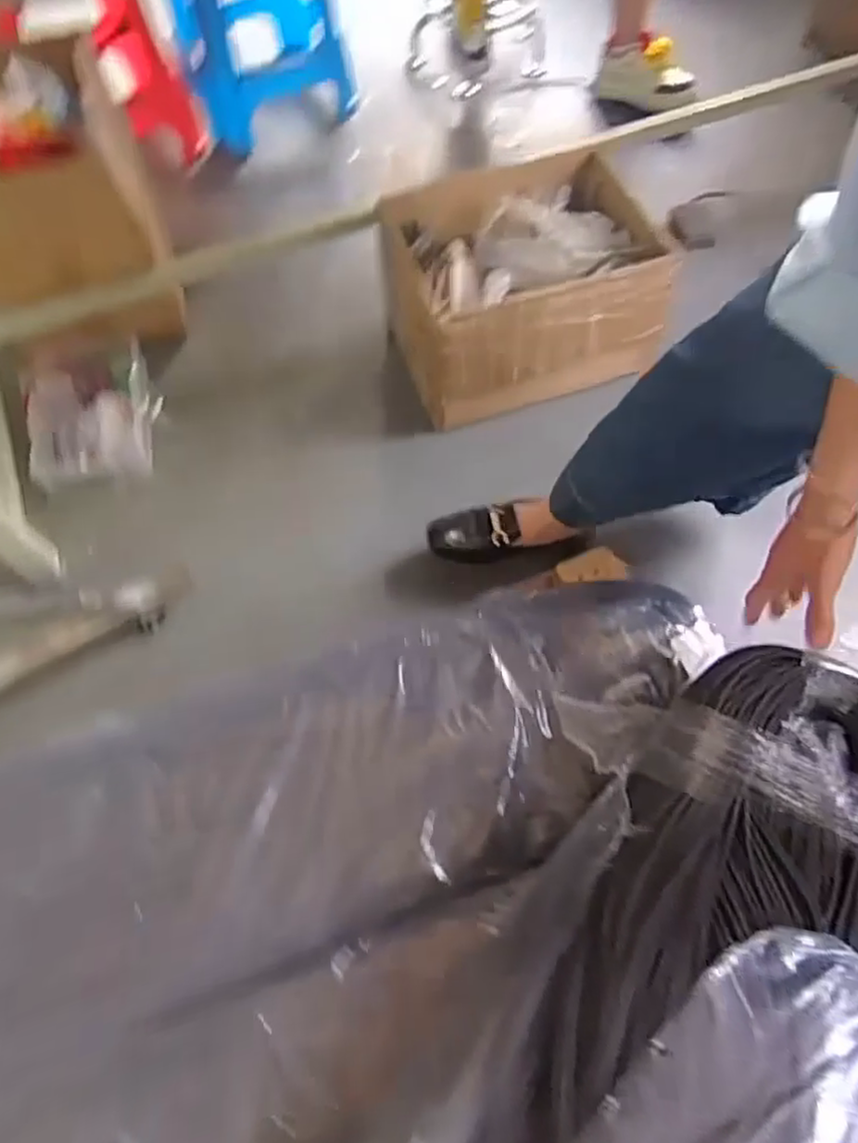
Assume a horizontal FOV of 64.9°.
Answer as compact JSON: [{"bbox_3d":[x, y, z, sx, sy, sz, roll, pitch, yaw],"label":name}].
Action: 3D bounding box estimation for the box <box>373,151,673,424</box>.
[{"bbox_3d":[0.145,-0.475,1.146,0.406,0.232,0.339,-16,61,-5],"label":"box"}]

